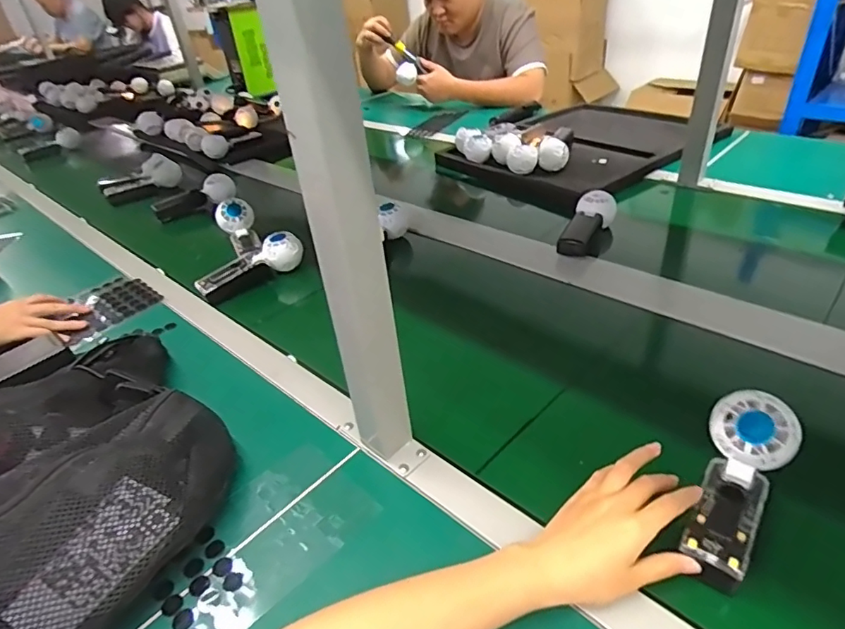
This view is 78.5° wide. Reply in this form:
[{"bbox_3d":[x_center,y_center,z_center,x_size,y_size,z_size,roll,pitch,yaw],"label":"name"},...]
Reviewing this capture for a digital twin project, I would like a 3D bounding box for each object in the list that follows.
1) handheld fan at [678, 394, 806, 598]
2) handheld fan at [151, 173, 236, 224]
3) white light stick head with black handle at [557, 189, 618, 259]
[{"bbox_3d":[0.256,0.140,0.421,0.060,0.040,0.163,17,62,32],"label":"handheld fan"},{"bbox_3d":[-0.507,-0.261,1.145,0.173,0.063,0.049,-20,36,-19],"label":"handheld fan"},{"bbox_3d":[0.268,-0.148,0.835,0.064,0.052,0.147,12,38,27],"label":"white light stick head with black handle"}]

